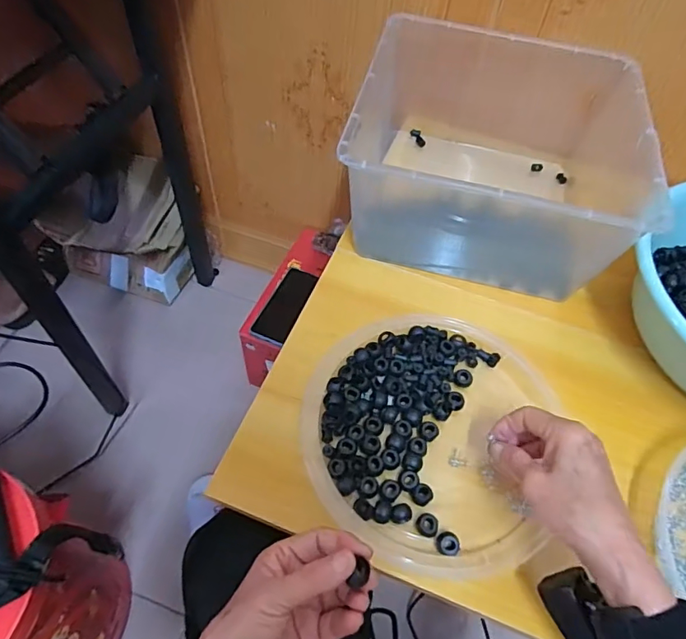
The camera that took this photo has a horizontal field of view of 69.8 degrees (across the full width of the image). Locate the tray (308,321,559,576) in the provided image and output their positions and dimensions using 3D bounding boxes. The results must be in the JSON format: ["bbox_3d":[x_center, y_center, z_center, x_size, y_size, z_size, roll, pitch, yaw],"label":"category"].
[{"bbox_3d":[0.074,0.090,0.437,0.207,0.016,0.227,2,56,-4],"label":"tray"}]

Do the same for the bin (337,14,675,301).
[{"bbox_3d":[0.165,-0.197,0.581,0.309,0.151,0.267,15,56,5],"label":"bin"}]

